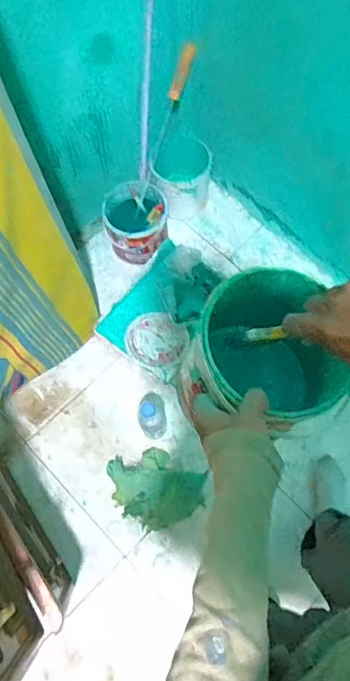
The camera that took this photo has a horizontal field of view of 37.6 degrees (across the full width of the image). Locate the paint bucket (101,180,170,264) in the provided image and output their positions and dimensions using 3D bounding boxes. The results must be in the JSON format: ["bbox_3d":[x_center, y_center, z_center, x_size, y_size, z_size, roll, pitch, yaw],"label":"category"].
[{"bbox_3d":[-0.113,-0.346,1.552,0.187,0.192,0.180,-1,69,2],"label":"paint bucket"}]

